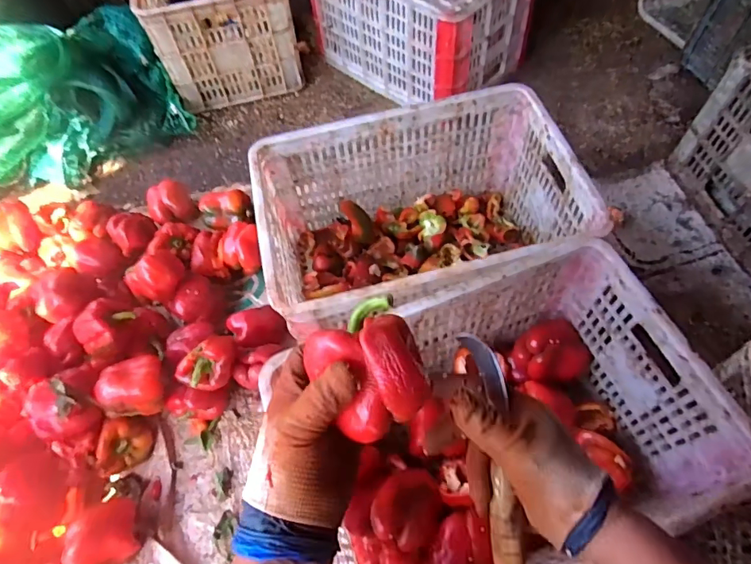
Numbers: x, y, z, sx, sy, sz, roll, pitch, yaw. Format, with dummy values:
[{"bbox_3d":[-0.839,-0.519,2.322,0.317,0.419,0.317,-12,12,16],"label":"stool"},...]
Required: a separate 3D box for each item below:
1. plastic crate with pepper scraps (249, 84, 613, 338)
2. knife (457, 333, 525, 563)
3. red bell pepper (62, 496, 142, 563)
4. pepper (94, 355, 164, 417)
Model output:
[{"bbox_3d":[0.071,-0.081,0.881,0.507,0.301,0.354,-13,60,-5],"label":"plastic crate with pepper scraps"},{"bbox_3d":[0.090,0.130,0.362,0.027,0.021,0.179,-5,85,1],"label":"knife"},{"bbox_3d":[-0.411,0.391,0.727,0.080,0.097,0.108,-8,60,-2],"label":"red bell pepper"},{"bbox_3d":[-0.410,0.173,0.807,0.098,0.081,0.095,-11,60,-4],"label":"pepper"}]

